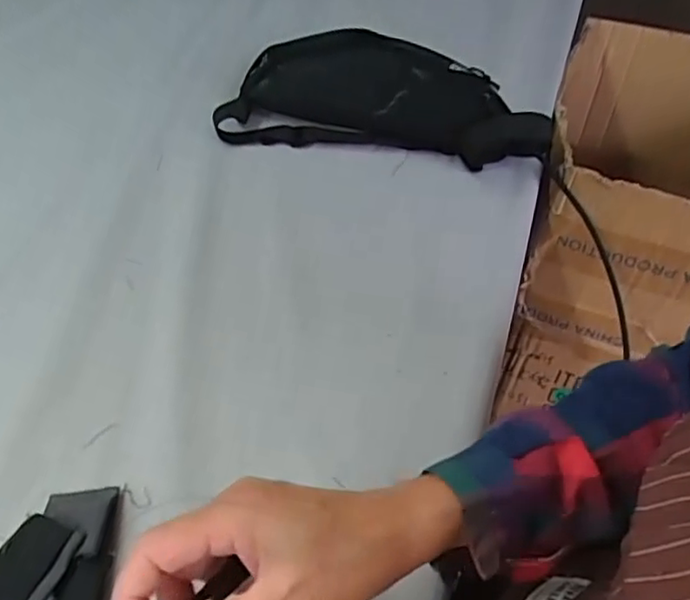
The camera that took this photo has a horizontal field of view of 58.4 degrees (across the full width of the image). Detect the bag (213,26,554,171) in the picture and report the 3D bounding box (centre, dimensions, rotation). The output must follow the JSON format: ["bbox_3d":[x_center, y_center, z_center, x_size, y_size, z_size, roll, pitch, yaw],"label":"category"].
[{"bbox_3d":[0.040,-0.215,0.631,0.323,0.085,0.131,6,51,3],"label":"bag"}]

